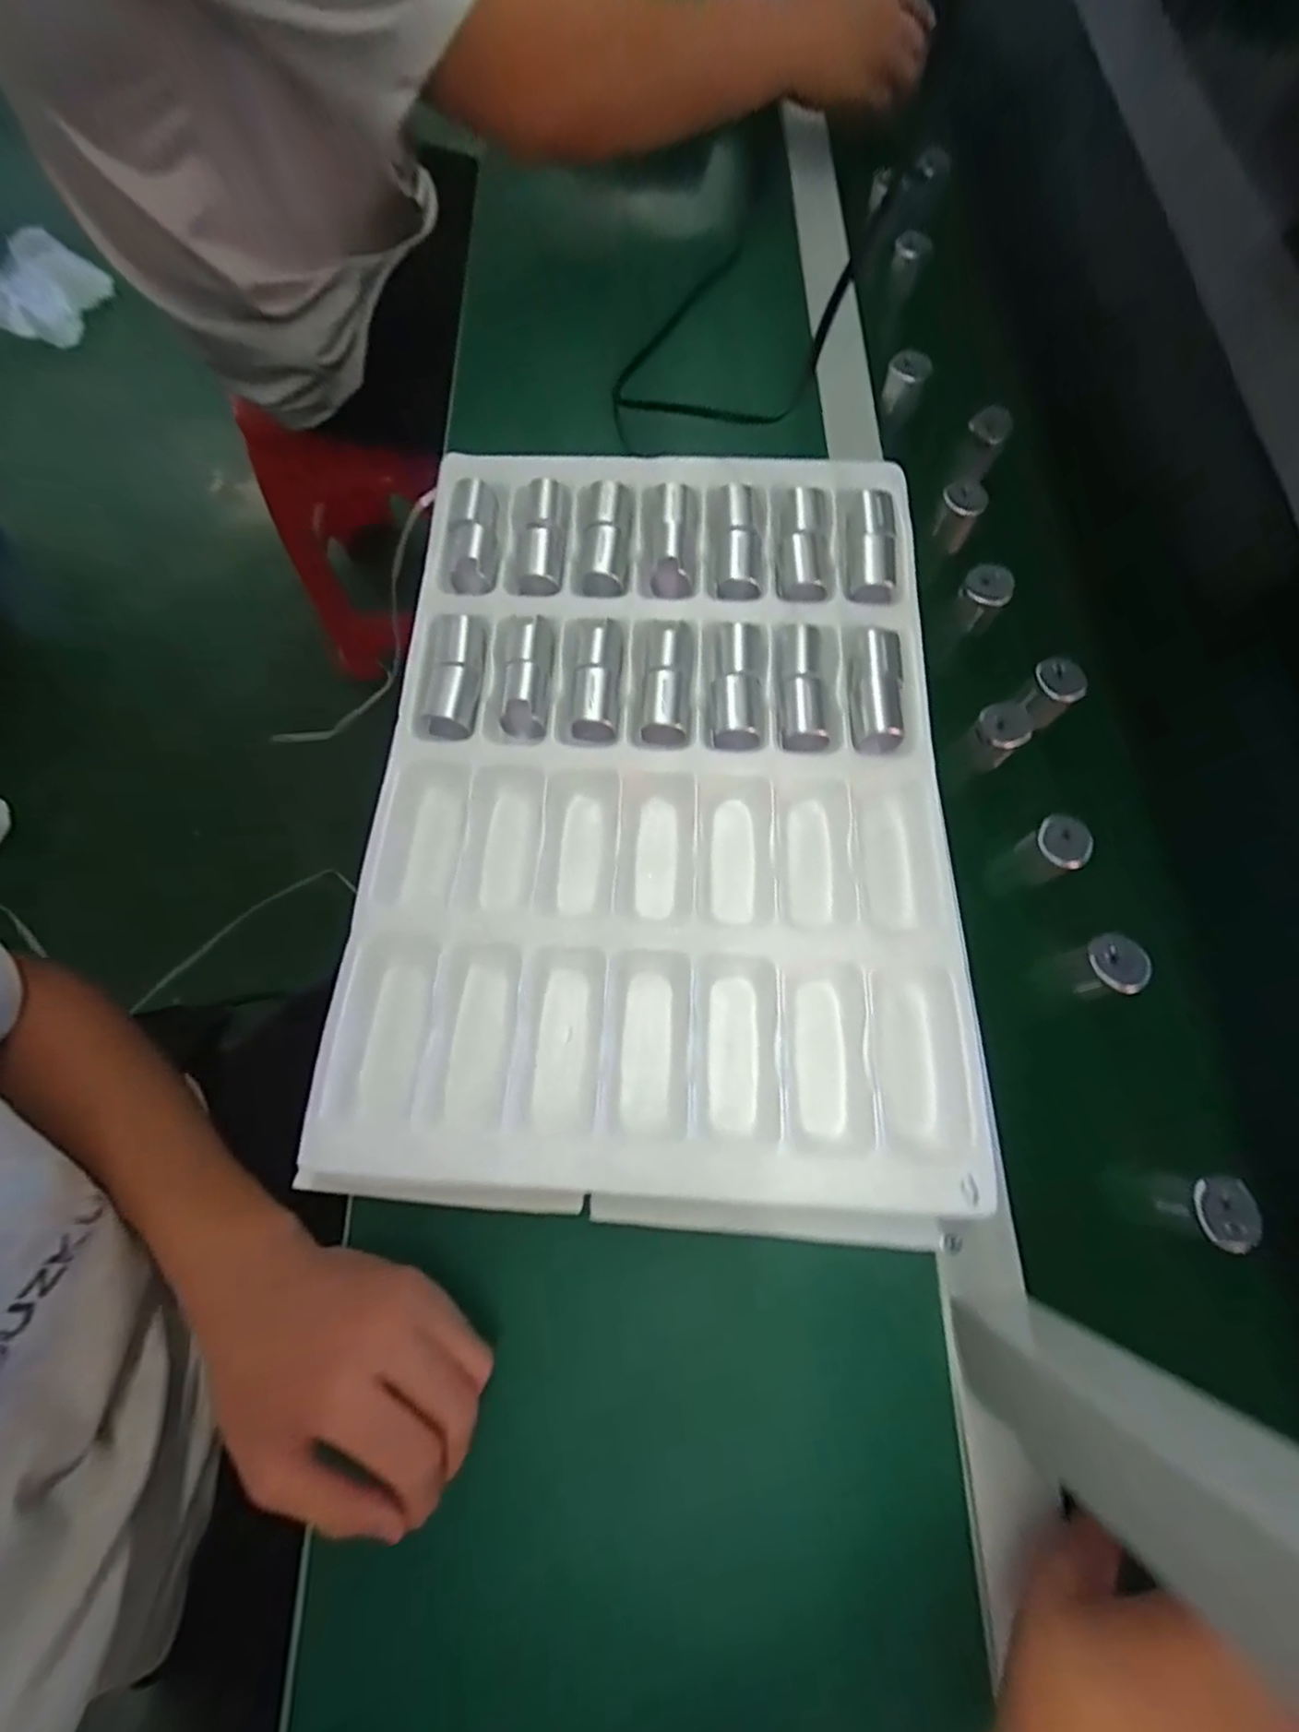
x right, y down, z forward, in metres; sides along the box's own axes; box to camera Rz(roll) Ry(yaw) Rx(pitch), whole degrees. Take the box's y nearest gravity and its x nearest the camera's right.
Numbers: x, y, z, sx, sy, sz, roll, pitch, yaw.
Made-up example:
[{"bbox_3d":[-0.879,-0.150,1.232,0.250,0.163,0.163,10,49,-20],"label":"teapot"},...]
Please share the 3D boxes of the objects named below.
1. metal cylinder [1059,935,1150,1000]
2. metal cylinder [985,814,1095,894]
[{"bbox_3d":[0.254,0.057,0.363,0.028,0.032,0.031,-17,72,-4],"label":"metal cylinder"},{"bbox_3d":[0.236,-0.003,0.397,0.034,0.058,0.030,-33,73,-9],"label":"metal cylinder"}]

